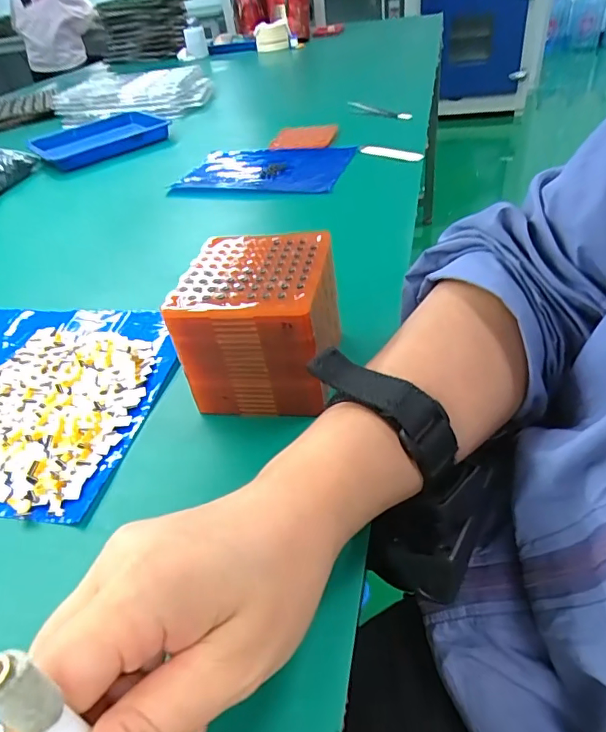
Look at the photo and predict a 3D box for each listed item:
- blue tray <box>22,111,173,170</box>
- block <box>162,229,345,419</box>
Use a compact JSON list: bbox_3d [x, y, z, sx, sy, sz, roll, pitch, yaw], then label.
[{"bbox_3d":[-0.343,-0.383,0.824,0.202,0.026,0.177,-33,46,-27],"label":"blue tray"},{"bbox_3d":[-0.024,-0.026,0.308,0.090,0.080,0.096,2,41,11],"label":"block"}]

